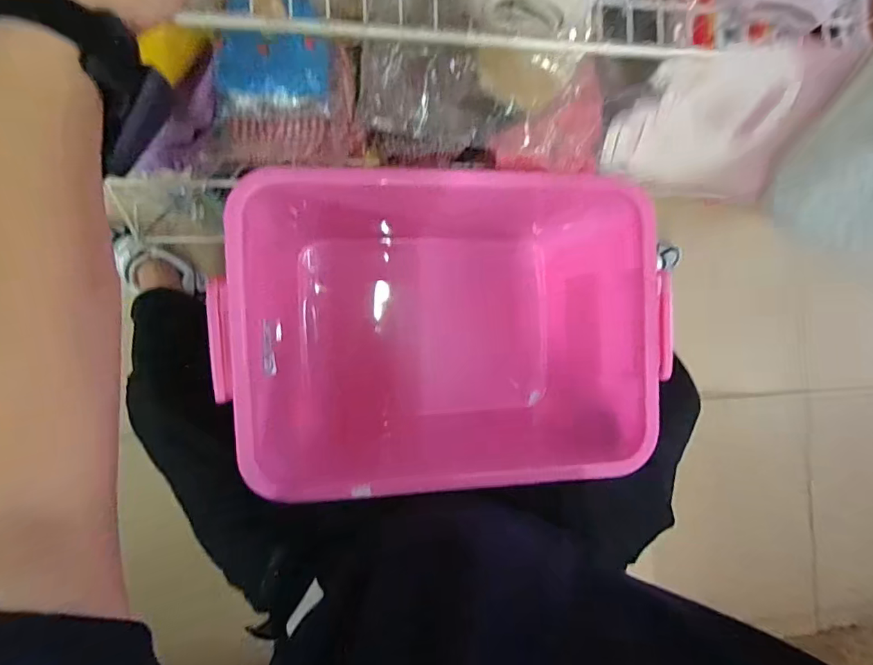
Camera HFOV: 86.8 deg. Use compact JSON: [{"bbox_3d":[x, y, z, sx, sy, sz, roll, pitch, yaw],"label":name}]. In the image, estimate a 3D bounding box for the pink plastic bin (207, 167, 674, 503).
[{"bbox_3d":[-0.009,0.024,0.762,0.562,0.409,0.440,1,89,-9],"label":"pink plastic bin"}]

